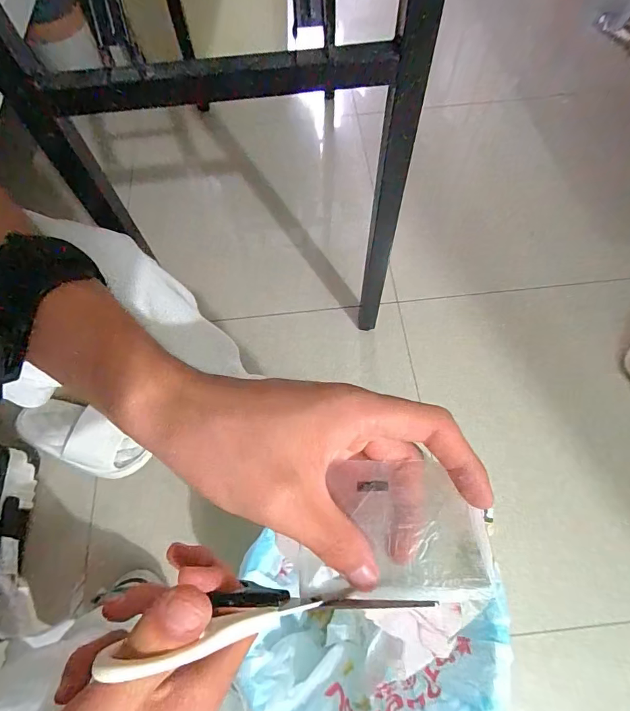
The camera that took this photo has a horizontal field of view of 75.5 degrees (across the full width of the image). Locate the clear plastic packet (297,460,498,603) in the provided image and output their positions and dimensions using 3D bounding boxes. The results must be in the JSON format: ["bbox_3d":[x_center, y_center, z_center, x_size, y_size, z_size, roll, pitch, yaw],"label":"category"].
[{"bbox_3d":[0.035,0.078,0.186,0.082,0.011,0.057,-1,67,1],"label":"clear plastic packet"}]

